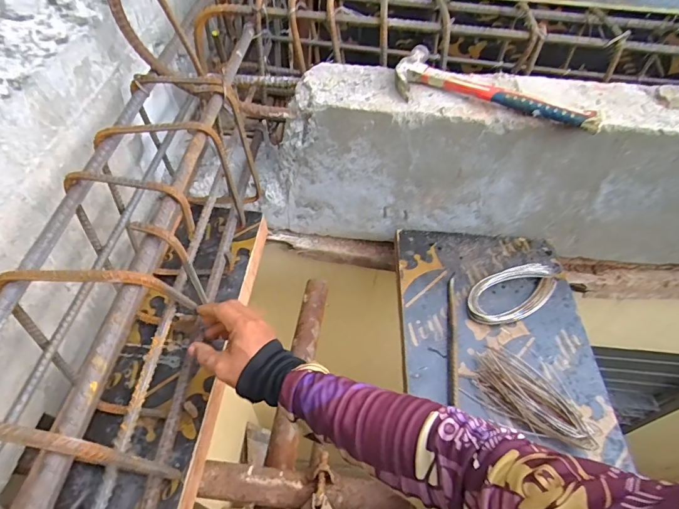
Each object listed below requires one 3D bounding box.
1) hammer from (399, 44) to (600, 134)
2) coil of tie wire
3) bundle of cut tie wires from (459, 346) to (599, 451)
[{"bbox_3d":[0.245,-0.263,0.652,0.313,0.040,0.121,19,53,10],"label":"hammer"},{"bbox_3d":[0.311,0.064,0.694,0.201,0.033,0.083,-13,54,-13],"label":"coil of tie wire"},{"bbox_3d":[0.278,0.203,0.581,0.168,0.032,0.089,28,55,17],"label":"bundle of cut tie wires"}]

